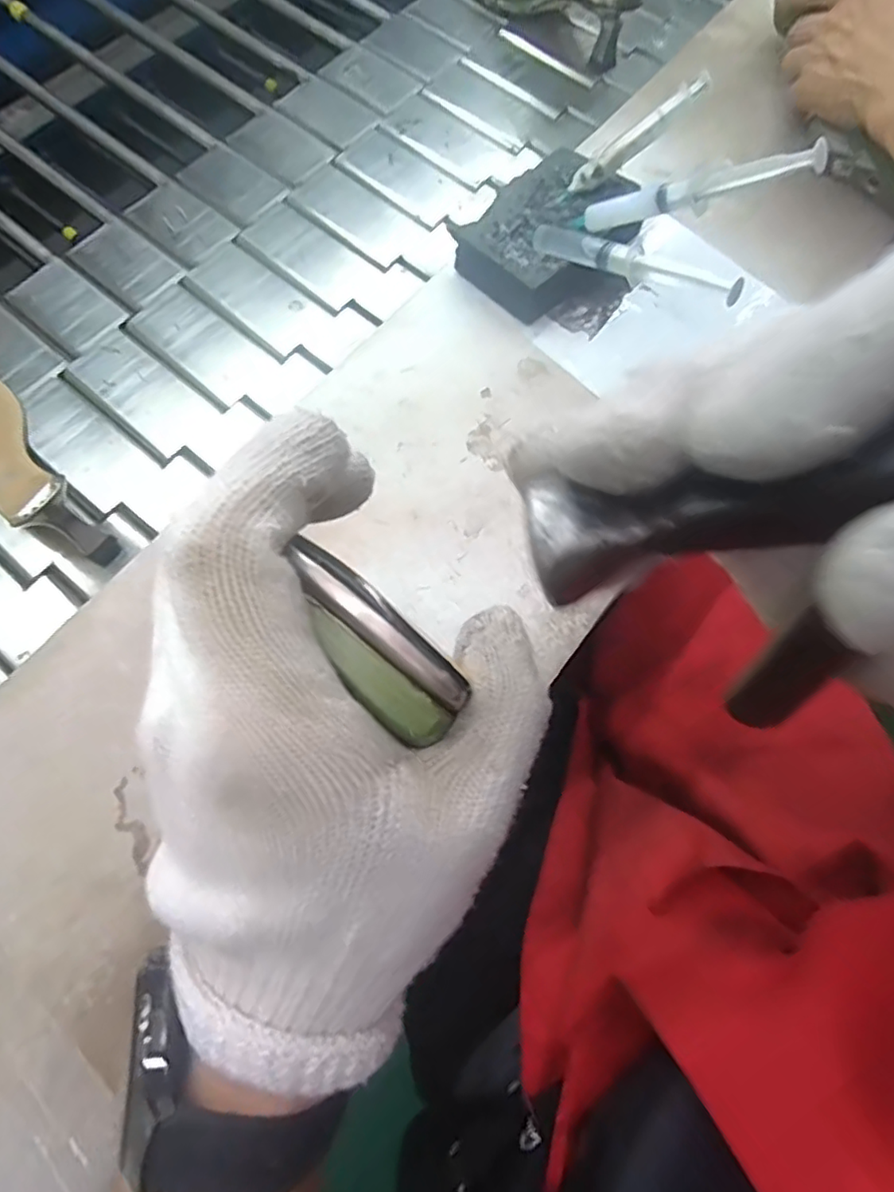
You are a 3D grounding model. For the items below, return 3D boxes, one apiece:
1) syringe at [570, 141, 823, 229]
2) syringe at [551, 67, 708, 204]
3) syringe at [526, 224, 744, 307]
[{"bbox_3d":[0.144,-0.248,0.372,0.160,0.021,0.014,18,66,46],"label":"syringe"},{"bbox_3d":[0.128,-0.321,0.427,0.123,0.011,0.014,-33,73,18],"label":"syringe"},{"bbox_3d":[0.112,-0.216,0.383,0.013,0.019,0.159,-43,56,-14],"label":"syringe"}]

